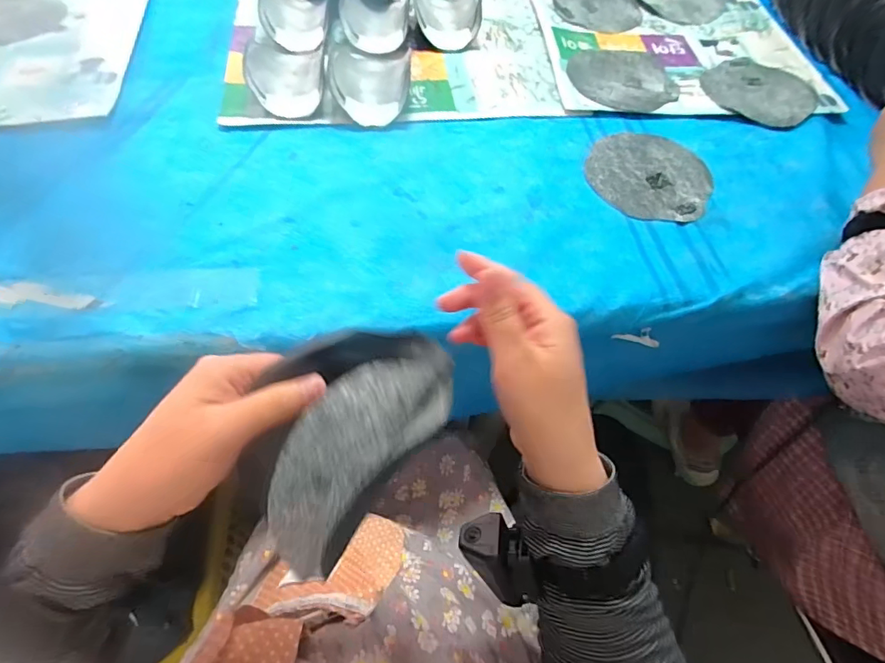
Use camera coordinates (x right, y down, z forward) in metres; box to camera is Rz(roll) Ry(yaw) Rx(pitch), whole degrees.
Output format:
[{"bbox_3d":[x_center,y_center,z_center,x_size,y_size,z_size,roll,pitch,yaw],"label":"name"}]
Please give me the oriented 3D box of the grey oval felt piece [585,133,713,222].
[{"bbox_3d":[0.244,-0.187,0.564,0.140,0.005,0.147,4,59,-1],"label":"grey oval felt piece"}]

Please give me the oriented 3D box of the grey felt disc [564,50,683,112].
[{"bbox_3d":[0.249,-0.349,0.654,0.136,0.008,0.133,1,59,-2],"label":"grey felt disc"}]

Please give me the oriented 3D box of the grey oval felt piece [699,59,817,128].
[{"bbox_3d":[0.434,-0.333,0.651,0.141,0.013,0.140,34,63,16],"label":"grey oval felt piece"}]

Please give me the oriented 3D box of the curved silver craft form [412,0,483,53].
[{"bbox_3d":[0.008,-0.464,0.692,0.097,0.041,0.119,-1,60,-4],"label":"curved silver craft form"}]

